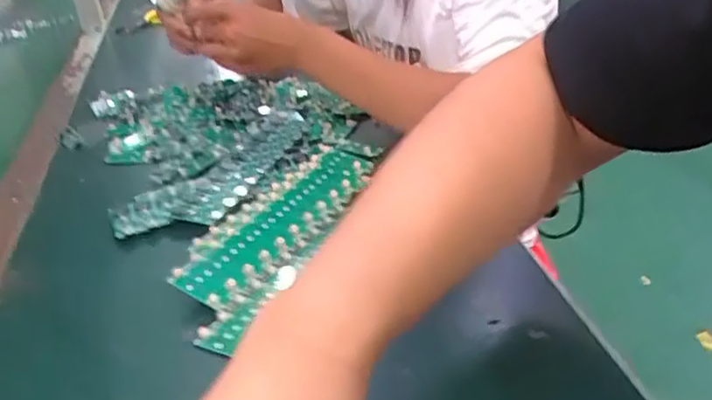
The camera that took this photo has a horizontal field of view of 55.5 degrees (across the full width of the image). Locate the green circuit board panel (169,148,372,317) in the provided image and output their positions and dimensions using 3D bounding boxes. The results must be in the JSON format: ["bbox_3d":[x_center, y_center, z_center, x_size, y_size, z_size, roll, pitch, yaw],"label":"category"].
[{"bbox_3d":[-0.052,0.014,0.545,0.062,0.009,0.217,26,42,17],"label":"green circuit board panel"}]

